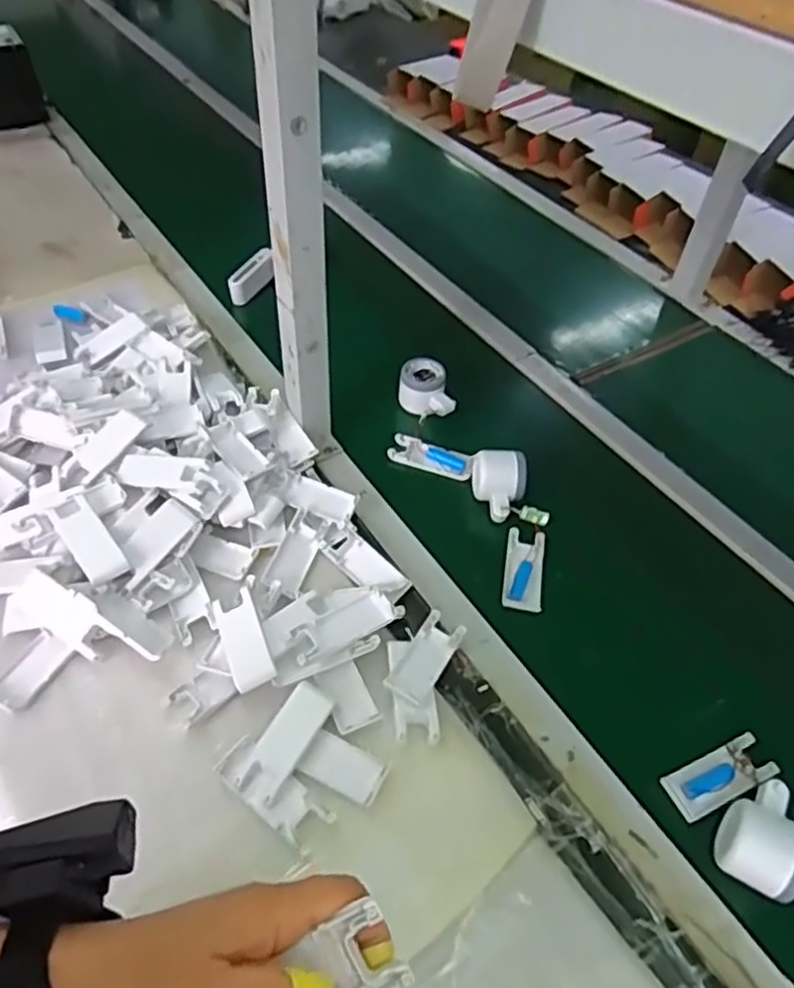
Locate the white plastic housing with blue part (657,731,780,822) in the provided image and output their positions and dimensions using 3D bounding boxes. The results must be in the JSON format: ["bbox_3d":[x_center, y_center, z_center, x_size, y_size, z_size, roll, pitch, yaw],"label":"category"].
[{"bbox_3d":[0.286,0.248,0.605,0.101,0.008,0.040,-17,52,-18],"label":"white plastic housing with blue part"}]

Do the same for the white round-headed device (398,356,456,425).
[{"bbox_3d":[0.037,-0.134,0.891,0.061,0.049,0.073,-16,52,-17],"label":"white round-headed device"}]

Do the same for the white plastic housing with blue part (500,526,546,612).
[{"bbox_3d":[0.137,0.082,0.745,0.042,0.012,0.100,10,49,5],"label":"white plastic housing with blue part"}]

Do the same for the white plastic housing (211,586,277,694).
[{"bbox_3d":[-0.143,0.135,0.640,0.038,0.016,0.100,-16,52,-18],"label":"white plastic housing"}]

